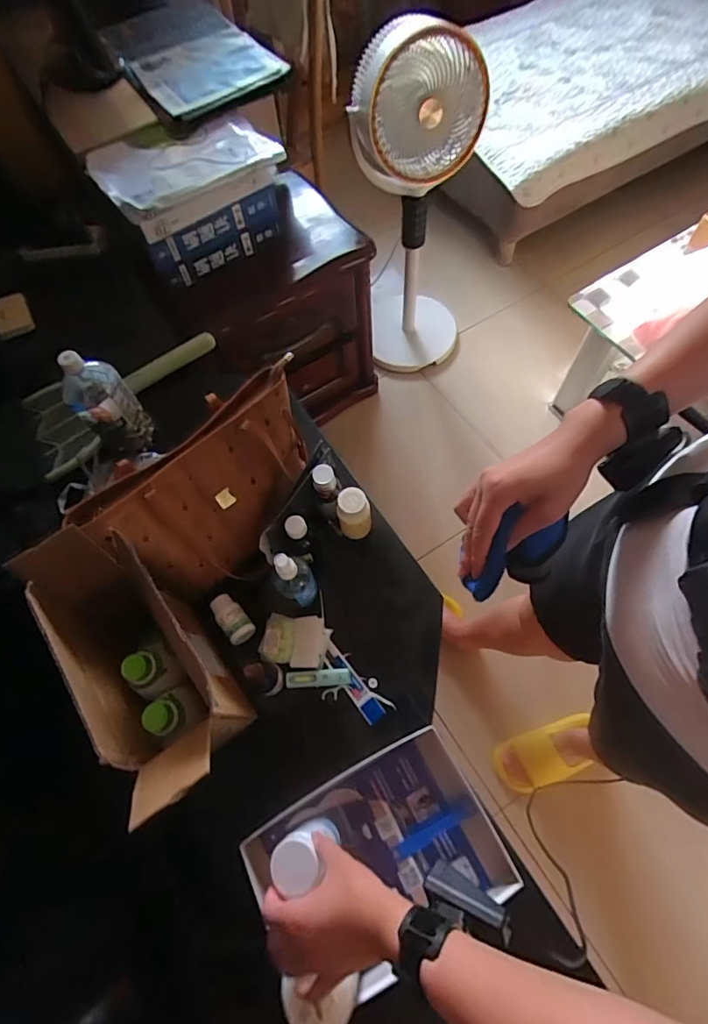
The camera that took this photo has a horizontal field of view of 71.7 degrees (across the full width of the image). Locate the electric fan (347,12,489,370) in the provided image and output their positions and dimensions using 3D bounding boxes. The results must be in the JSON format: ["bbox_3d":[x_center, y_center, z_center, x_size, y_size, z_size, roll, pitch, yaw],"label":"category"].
[{"bbox_3d":[0.159,-0.704,1.276,0.295,0.808,0.255,-1,66,3],"label":"electric fan"}]

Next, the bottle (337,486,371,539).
[{"bbox_3d":[0.003,0.004,0.766,0.054,0.090,0.053,-5,66,1],"label":"bottle"}]

